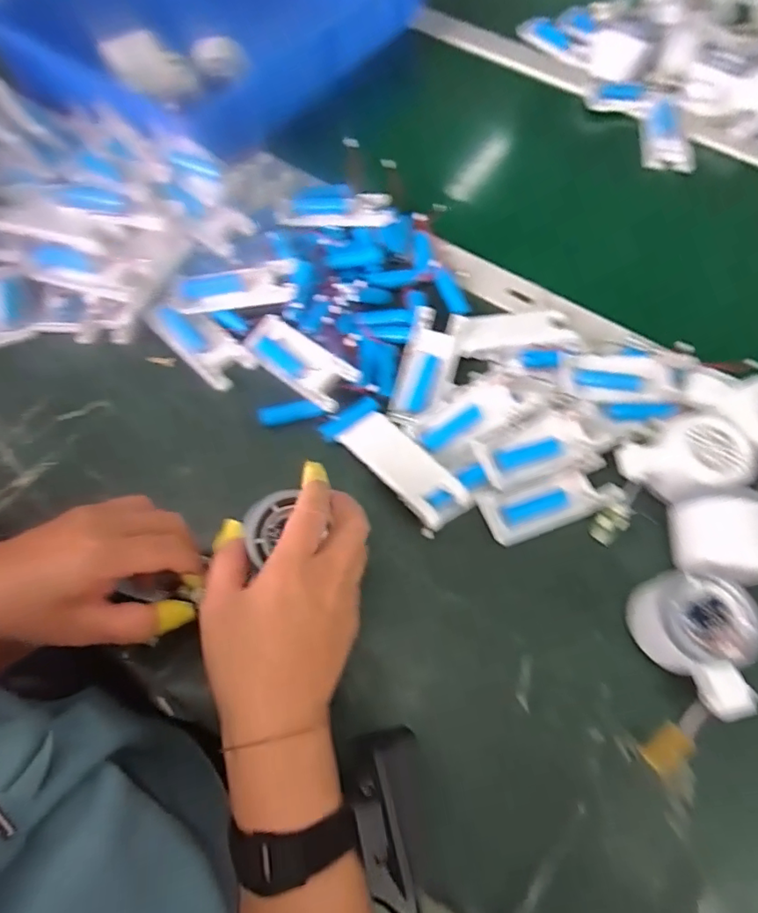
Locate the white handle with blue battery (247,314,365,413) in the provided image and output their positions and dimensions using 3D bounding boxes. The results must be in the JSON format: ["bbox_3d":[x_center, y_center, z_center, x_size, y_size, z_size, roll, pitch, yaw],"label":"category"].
[{"bbox_3d":[-0.065,-0.079,0.431,0.105,0.028,0.036,40,70,15],"label":"white handle with blue battery"}]

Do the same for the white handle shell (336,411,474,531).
[{"bbox_3d":[0.019,0.009,0.402,0.043,0.023,0.105,-41,73,-18],"label":"white handle shell"}]

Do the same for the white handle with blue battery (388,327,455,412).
[{"bbox_3d":[0.036,-0.069,0.435,0.039,0.018,0.073,15,66,5],"label":"white handle with blue battery"}]

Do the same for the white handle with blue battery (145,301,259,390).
[{"bbox_3d":[-0.150,-0.097,0.447,0.094,0.017,0.041,40,70,15],"label":"white handle with blue battery"}]

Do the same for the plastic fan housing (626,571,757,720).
[{"bbox_3d":[0.210,0.118,0.347,0.059,0.052,0.090,-32,70,-15],"label":"plastic fan housing"}]

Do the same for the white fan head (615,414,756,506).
[{"bbox_3d":[0.224,0.005,0.388,0.080,0.041,0.056,-14,67,-8],"label":"white fan head"}]

